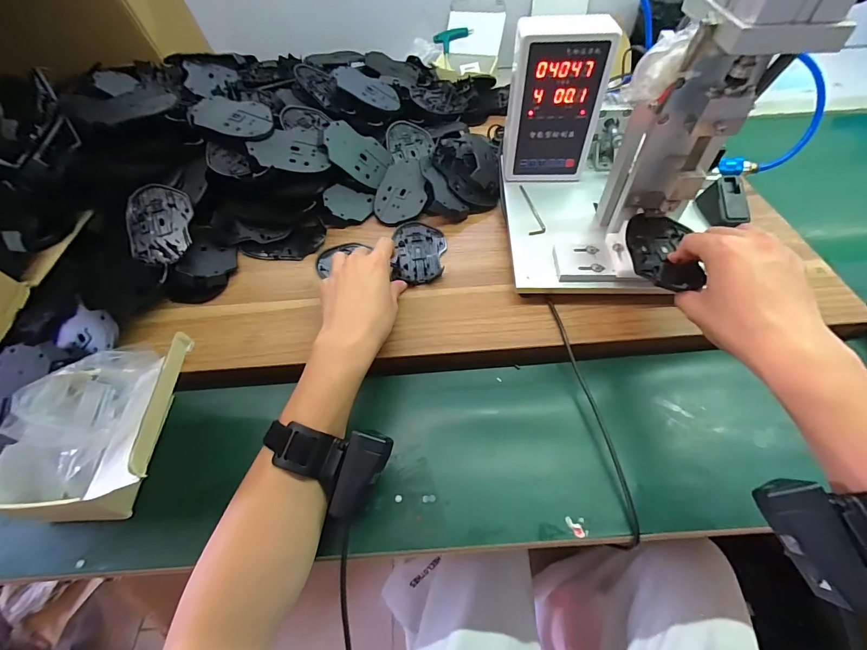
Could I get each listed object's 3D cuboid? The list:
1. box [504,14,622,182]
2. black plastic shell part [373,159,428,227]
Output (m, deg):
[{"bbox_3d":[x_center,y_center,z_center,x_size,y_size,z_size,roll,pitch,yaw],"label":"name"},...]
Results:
[{"bbox_3d":[0.150,-0.277,0.492,0.111,0.178,0.055,-2,54,1],"label":"box"},{"bbox_3d":[-0.044,-0.194,0.558,0.074,0.018,0.109,12,74,10],"label":"black plastic shell part"}]

